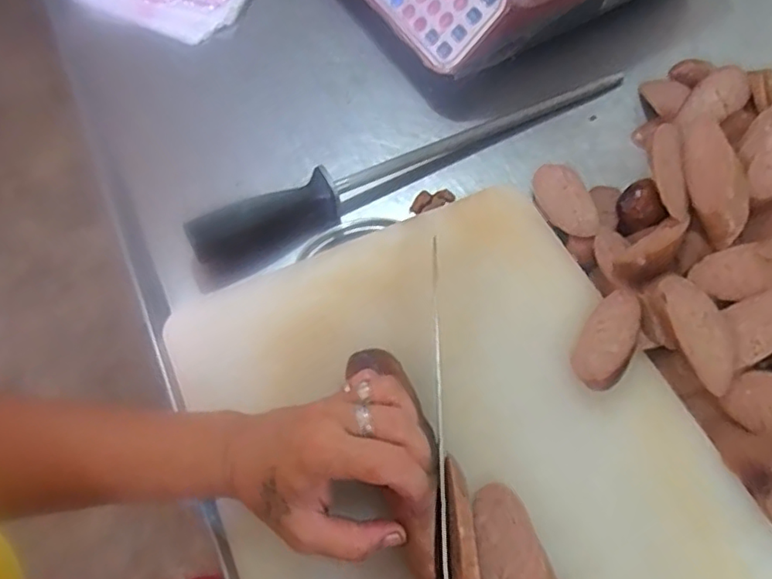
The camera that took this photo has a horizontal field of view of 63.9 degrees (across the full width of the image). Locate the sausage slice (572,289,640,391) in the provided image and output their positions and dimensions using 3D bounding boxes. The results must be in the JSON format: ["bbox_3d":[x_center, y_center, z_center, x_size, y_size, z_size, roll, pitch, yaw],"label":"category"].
[{"bbox_3d":[0.148,0.031,0.411,0.031,0.020,0.076,21,66,13],"label":"sausage slice"}]

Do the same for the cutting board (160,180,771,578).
[{"bbox_3d":[0.060,0.135,0.370,0.290,0.031,0.442,-25,63,-8],"label":"cutting board"}]

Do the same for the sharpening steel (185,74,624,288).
[{"bbox_3d":[0.034,-0.108,0.521,0.400,0.038,0.046,-24,64,-10],"label":"sharpening steel"}]

